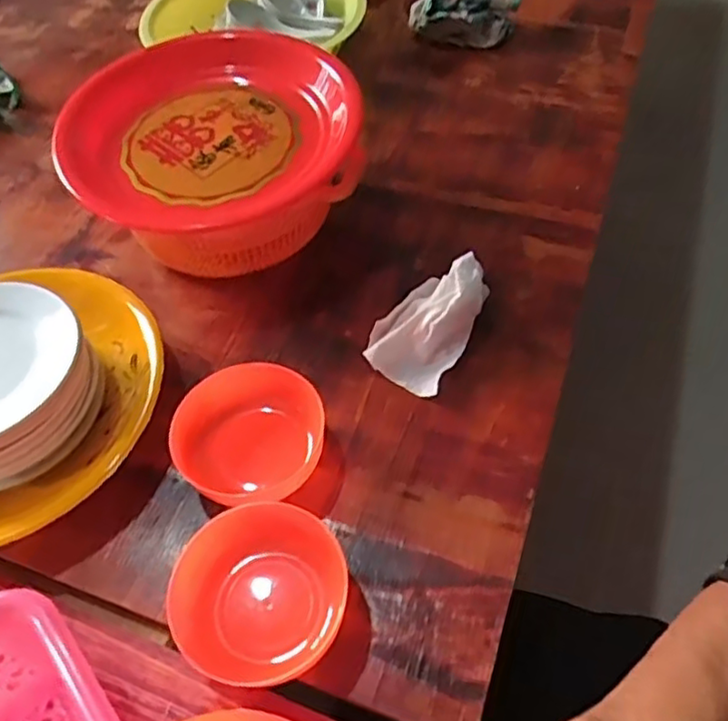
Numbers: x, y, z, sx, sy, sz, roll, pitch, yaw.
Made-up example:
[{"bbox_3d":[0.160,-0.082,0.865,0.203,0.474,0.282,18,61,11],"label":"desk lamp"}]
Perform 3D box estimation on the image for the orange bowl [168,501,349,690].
[{"bbox_3d":[-0.062,0.142,0.407,0.107,0.040,0.098,-2,55,3],"label":"orange bowl"}]

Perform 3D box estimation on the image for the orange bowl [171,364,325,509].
[{"bbox_3d":[-0.079,0.056,0.464,0.105,0.046,0.096,-2,55,3],"label":"orange bowl"}]

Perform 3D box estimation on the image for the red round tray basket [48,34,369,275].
[{"bbox_3d":[-0.127,-0.183,0.599,0.251,0.102,0.232,-2,55,3],"label":"red round tray basket"}]

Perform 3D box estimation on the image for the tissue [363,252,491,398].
[{"bbox_3d":[0.049,-0.034,0.515,0.067,0.047,0.104,24,60,19],"label":"tissue"}]

